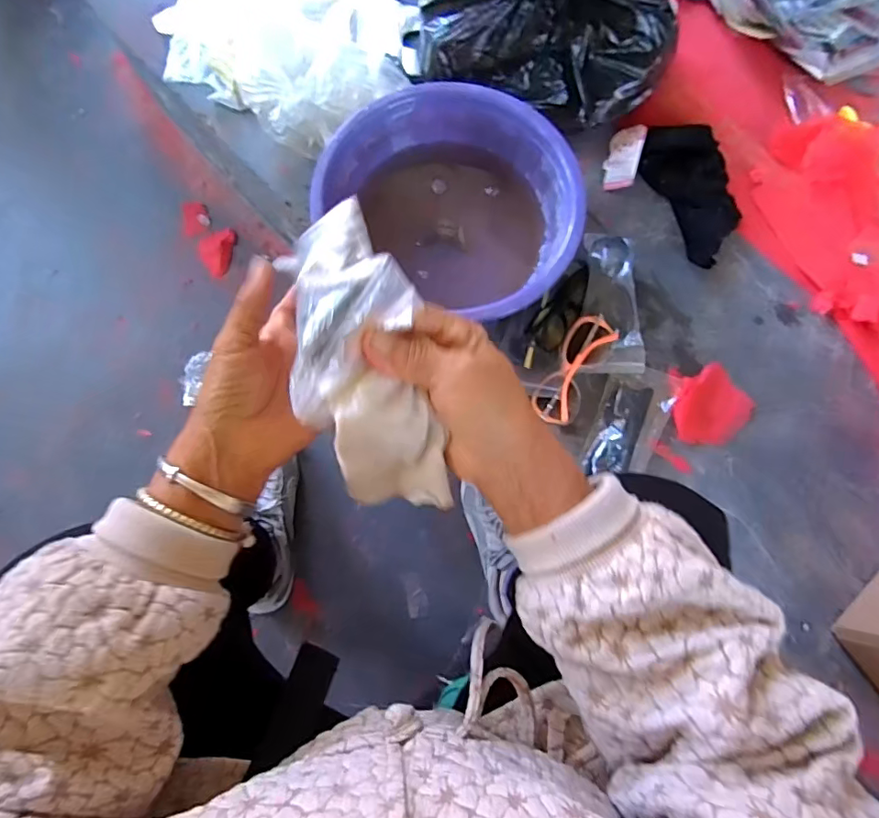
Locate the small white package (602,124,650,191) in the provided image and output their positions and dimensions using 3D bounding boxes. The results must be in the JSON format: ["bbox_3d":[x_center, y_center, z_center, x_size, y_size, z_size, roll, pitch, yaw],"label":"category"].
[{"bbox_3d":[0.245,-0.336,0.689,0.049,0.008,0.088,11,86,43],"label":"small white package"}]

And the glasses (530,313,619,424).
[{"bbox_3d":[0.158,-0.047,0.609,0.053,0.033,0.135,30,78,6],"label":"glasses"}]

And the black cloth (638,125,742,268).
[{"bbox_3d":[0.327,-0.278,0.662,0.100,0.036,0.195,-15,78,-4],"label":"black cloth"}]

